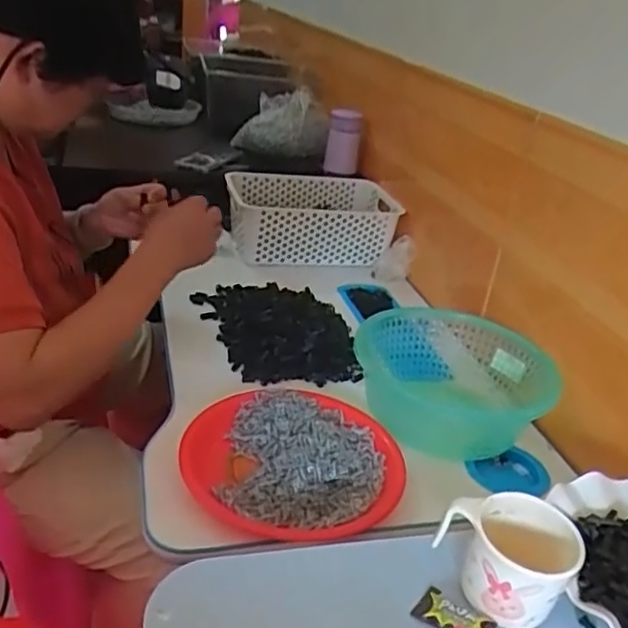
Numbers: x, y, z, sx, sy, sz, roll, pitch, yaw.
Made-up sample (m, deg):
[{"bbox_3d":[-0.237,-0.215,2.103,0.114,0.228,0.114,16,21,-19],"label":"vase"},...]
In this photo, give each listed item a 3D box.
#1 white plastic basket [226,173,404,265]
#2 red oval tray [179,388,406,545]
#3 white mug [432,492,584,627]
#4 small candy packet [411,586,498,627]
[{"bbox_3d":[-0.007,-0.169,1.227,0.287,0.117,0.221,-2,29,-17],"label":"white plastic basket"},{"bbox_3d":[-0.020,0.147,0.687,0.223,0.026,0.219,27,33,33],"label":"red oval tray"},{"bbox_3d":[0.140,0.178,0.486,0.096,0.066,0.076,17,29,19],"label":"white mug"},{"bbox_3d":[0.101,0.216,0.471,0.053,0.012,0.029,24,32,29],"label":"small candy packet"}]

